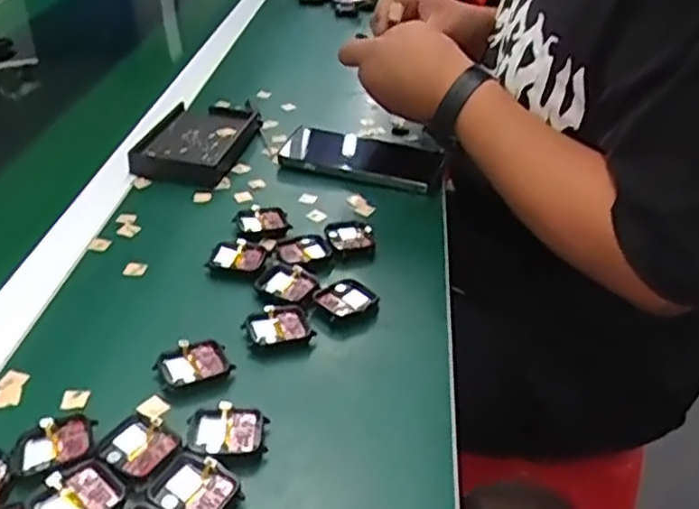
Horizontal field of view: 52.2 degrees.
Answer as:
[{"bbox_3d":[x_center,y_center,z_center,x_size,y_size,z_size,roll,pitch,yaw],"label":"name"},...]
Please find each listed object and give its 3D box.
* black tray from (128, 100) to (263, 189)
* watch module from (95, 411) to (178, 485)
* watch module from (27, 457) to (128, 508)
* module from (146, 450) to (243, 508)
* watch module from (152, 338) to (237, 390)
[{"bbox_3d":[-0.156,-0.121,0.747,0.092,0.021,0.161,9,35,8],"label":"black tray"},{"bbox_3d":[-0.124,0.112,0.415,0.043,0.010,0.039,23,39,27],"label":"watch module"},{"bbox_3d":[-0.143,0.130,0.376,0.042,0.016,0.038,-28,45,-37],"label":"watch module"},{"bbox_3d":[-0.086,0.130,0.392,0.047,0.010,0.038,23,39,27],"label":"module"},{"bbox_3d":[-0.104,0.072,0.473,0.046,0.012,0.036,-12,37,-21],"label":"watch module"}]

